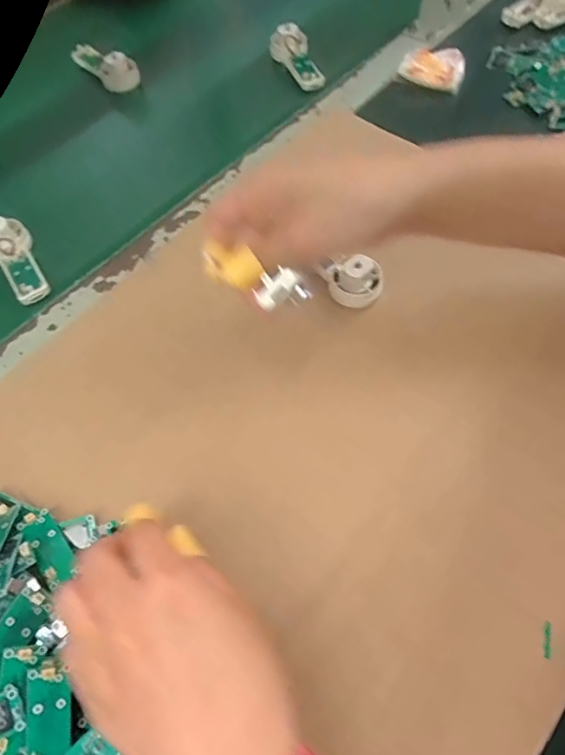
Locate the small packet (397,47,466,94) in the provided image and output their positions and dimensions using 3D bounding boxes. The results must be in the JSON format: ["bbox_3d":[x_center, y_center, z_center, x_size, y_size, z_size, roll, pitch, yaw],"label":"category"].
[{"bbox_3d":[0.155,-0.318,0.503,0.062,0.016,0.052,17,64,12],"label":"small packet"}]

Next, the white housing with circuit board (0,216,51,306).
[{"bbox_3d":[-0.222,-0.100,0.411,0.040,0.024,0.085,-36,66,-15],"label":"white housing with circuit board"}]

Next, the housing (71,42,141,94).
[{"bbox_3d":[-0.203,-0.360,0.555,0.037,0.034,0.090,-41,67,-17],"label":"housing"}]

